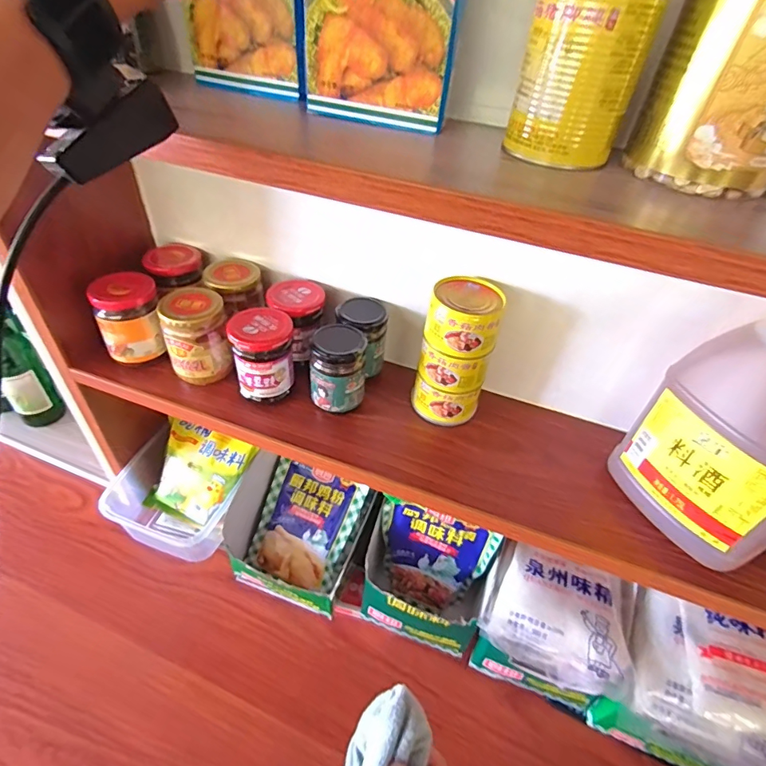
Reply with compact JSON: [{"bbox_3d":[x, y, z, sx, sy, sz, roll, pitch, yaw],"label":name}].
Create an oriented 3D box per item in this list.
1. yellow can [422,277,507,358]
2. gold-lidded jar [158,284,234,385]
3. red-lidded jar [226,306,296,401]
[{"bbox_3d":[0.081,-0.064,0.445,0.068,0.054,0.064,3,42,-3],"label":"yellow can"},{"bbox_3d":[-0.207,-0.051,0.502,0.068,0.086,0.065,-11,45,-17],"label":"gold-lidded jar"},{"bbox_3d":[-0.129,-0.028,0.491,0.061,0.090,0.060,3,42,-3],"label":"red-lidded jar"}]

